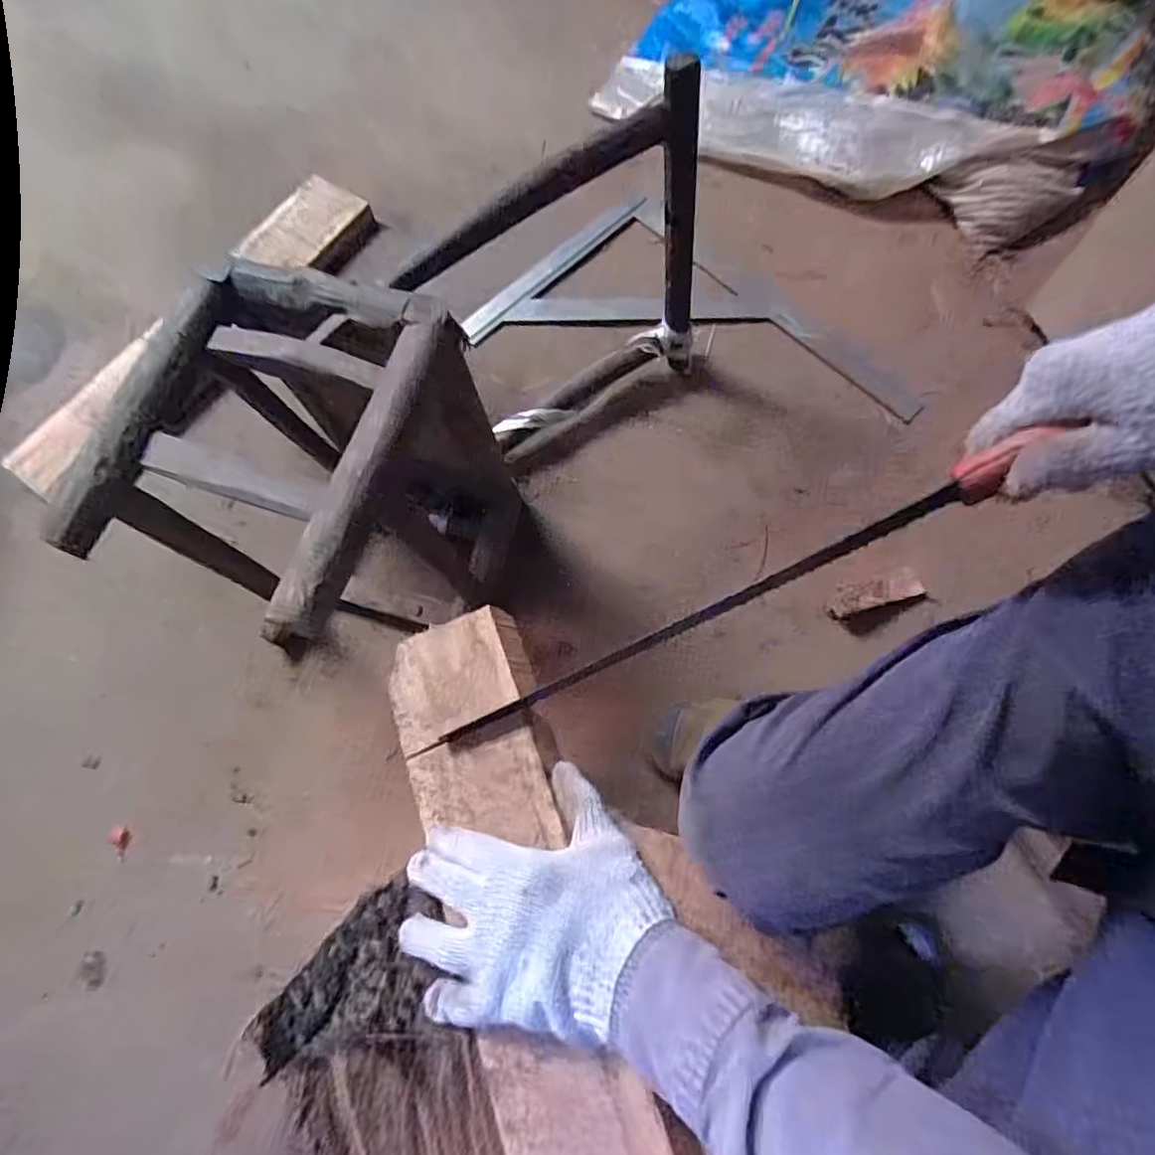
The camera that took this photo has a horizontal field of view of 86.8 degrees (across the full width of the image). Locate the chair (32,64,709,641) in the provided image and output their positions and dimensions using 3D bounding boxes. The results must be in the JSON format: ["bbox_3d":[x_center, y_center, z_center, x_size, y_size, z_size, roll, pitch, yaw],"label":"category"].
[{"bbox_3d":[-0.146,-0.222,0.719,0.279,0.377,0.670,33,74,12],"label":"chair"}]

